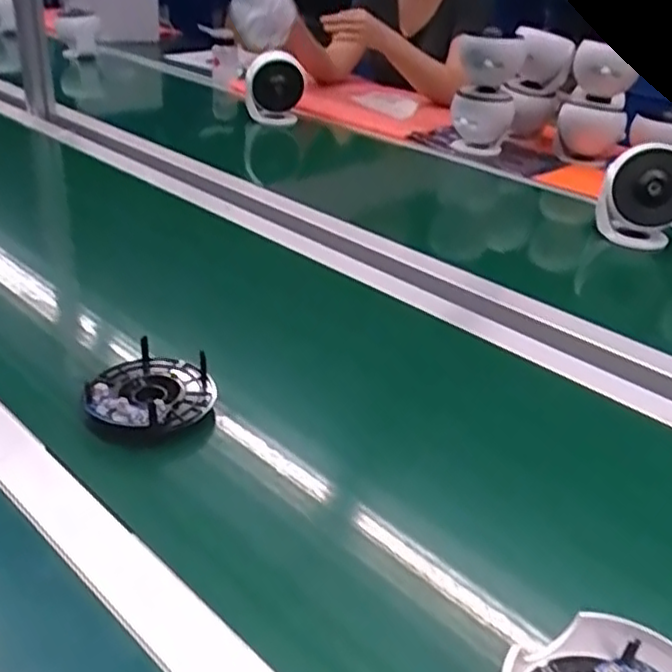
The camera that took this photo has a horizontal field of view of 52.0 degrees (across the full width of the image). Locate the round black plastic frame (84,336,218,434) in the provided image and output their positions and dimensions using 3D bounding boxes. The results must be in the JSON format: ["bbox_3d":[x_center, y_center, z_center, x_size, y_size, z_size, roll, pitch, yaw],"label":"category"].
[{"bbox_3d":[-0.145,0.042,0.554,0.092,0.028,0.091,6,31,-3],"label":"round black plastic frame"}]

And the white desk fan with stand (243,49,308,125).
[{"bbox_3d":[-0.115,-0.458,1.294,0.110,0.132,0.102,3,31,-8],"label":"white desk fan with stand"}]

